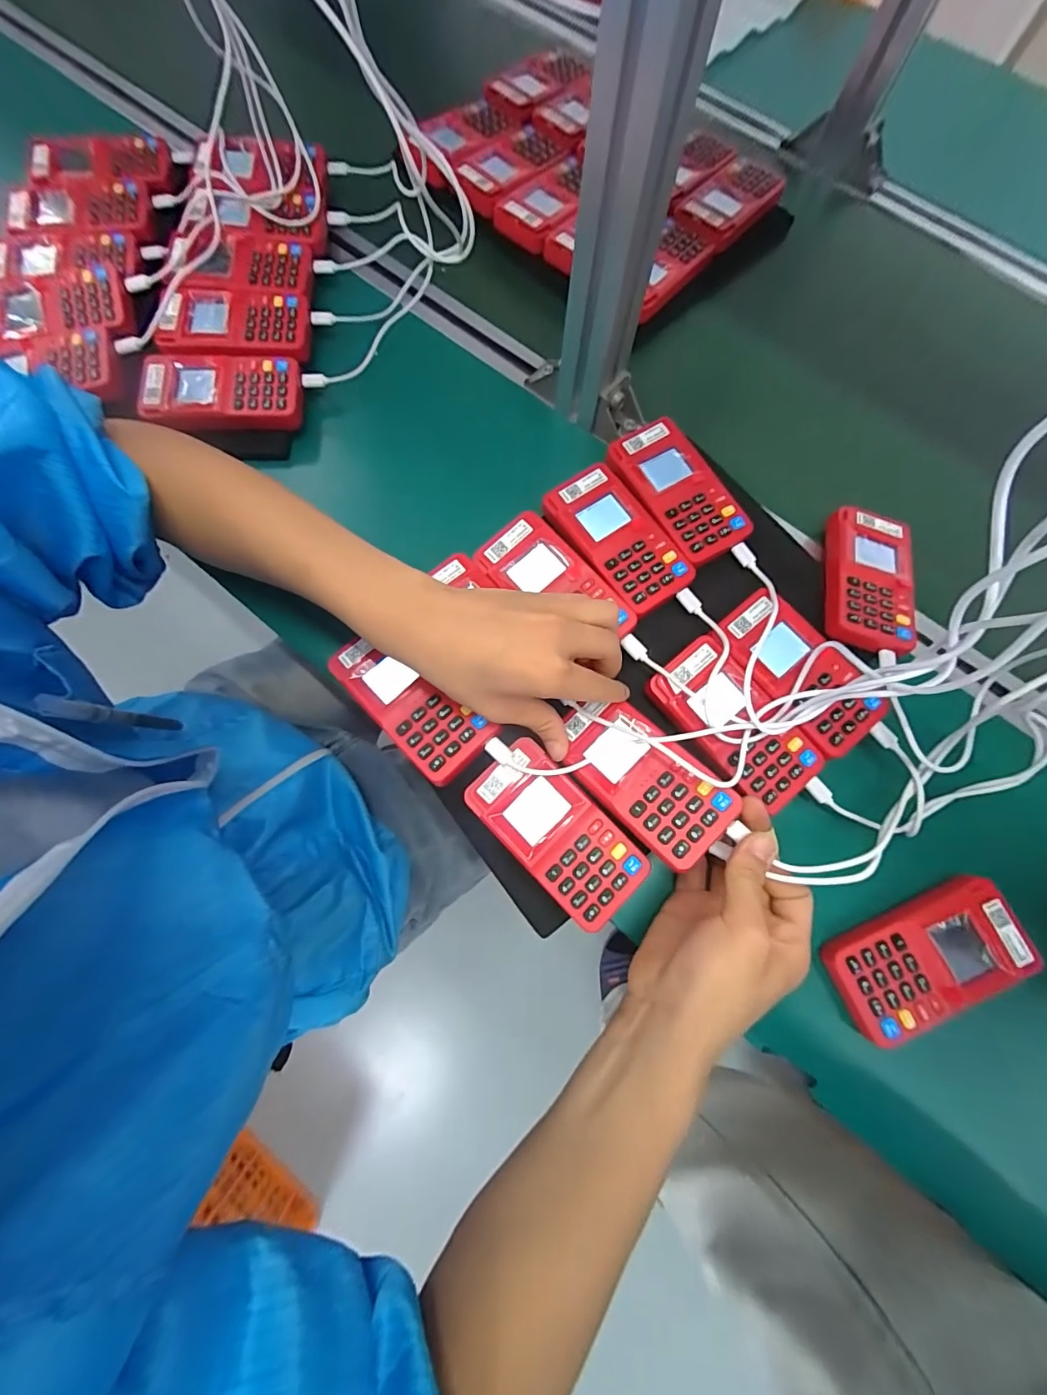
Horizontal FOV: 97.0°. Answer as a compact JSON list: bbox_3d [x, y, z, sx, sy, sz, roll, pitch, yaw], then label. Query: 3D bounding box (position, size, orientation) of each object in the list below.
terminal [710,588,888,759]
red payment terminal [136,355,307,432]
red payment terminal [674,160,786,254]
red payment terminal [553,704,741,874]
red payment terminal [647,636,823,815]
[{"bbox_3d":[0.193,-0.022,0.321,0.066,0.019,0.121,-44,80,-11],"label":"terminal"},{"bbox_3d":[-0.247,-0.250,0.382,0.119,0.027,0.062,-7,76,-3],"label":"red payment terminal"},{"bbox_3d":[0.196,-0.473,0.448,0.059,0.020,0.115,44,79,9],"label":"red payment terminal"},{"bbox_3d":[0.074,0.050,0.297,0.061,0.022,0.113,-43,80,-11],"label":"red payment terminal"},{"bbox_3d":[0.142,0.020,0.313,0.067,0.020,0.119,-38,79,-10],"label":"red payment terminal"}]

